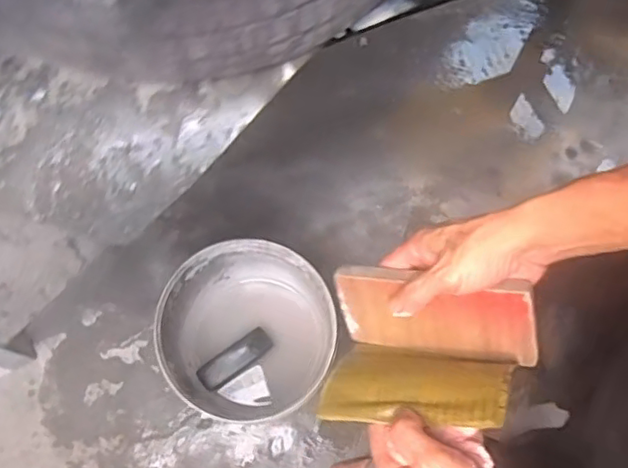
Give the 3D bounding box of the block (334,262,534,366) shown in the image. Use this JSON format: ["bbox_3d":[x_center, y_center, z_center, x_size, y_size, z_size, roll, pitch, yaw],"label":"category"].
[{"bbox_3d":[0.099,0.069,0.509,0.165,0.073,0.014,6,33,27],"label":"block"}]

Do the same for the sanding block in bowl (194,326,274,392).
[{"bbox_3d":[-0.152,0.245,1.190,0.154,0.017,0.052,-35,78,-11],"label":"sanding block in bowl"}]

